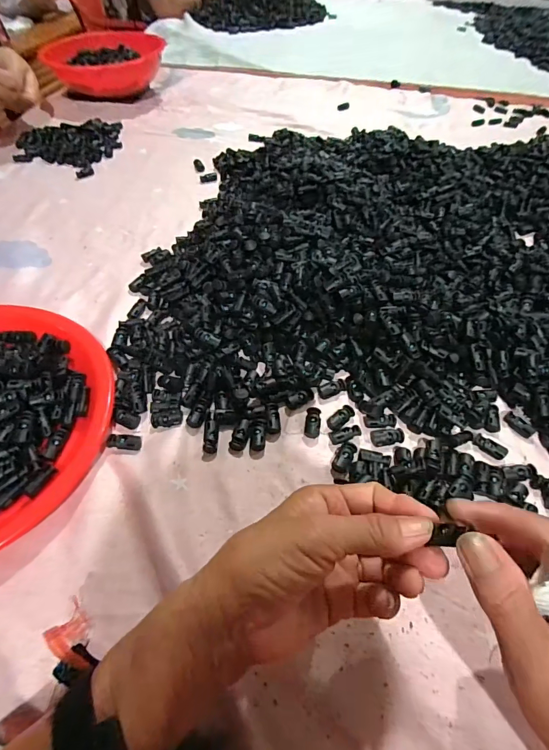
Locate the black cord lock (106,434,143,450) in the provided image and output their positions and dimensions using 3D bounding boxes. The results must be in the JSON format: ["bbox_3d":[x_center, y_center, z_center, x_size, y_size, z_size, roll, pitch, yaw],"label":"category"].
[{"bbox_3d":[-0.129,0.057,0.341,0.028,0.006,0.014,-1,54,-3],"label":"black cord lock"}]

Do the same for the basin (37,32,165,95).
[{"bbox_3d":[-0.348,-0.646,0.836,0.228,0.071,0.228,1,52,-2],"label":"basin"}]

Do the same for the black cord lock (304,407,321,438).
[{"bbox_3d":[0.035,0.043,0.363,0.014,0.008,0.029,7,54,3],"label":"black cord lock"}]

